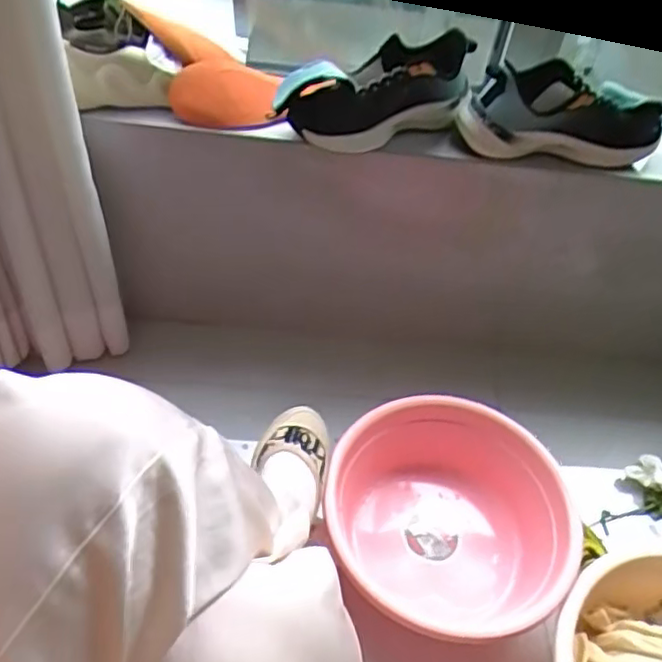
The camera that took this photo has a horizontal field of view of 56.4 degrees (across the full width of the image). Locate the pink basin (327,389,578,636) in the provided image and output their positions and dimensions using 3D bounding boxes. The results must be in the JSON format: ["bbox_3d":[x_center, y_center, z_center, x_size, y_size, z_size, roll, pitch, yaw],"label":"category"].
[{"bbox_3d":[0.138,0.243,0.797,0.289,0.175,0.255,4,47,-3],"label":"pink basin"}]

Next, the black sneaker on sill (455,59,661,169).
[{"bbox_3d":[0.316,-0.303,0.853,0.268,0.105,0.106,-5,48,-11],"label":"black sneaker on sill"}]

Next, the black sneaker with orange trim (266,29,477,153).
[{"bbox_3d":[0.061,-0.322,0.819,0.274,0.098,0.119,-28,56,-29],"label":"black sneaker with orange trim"}]

